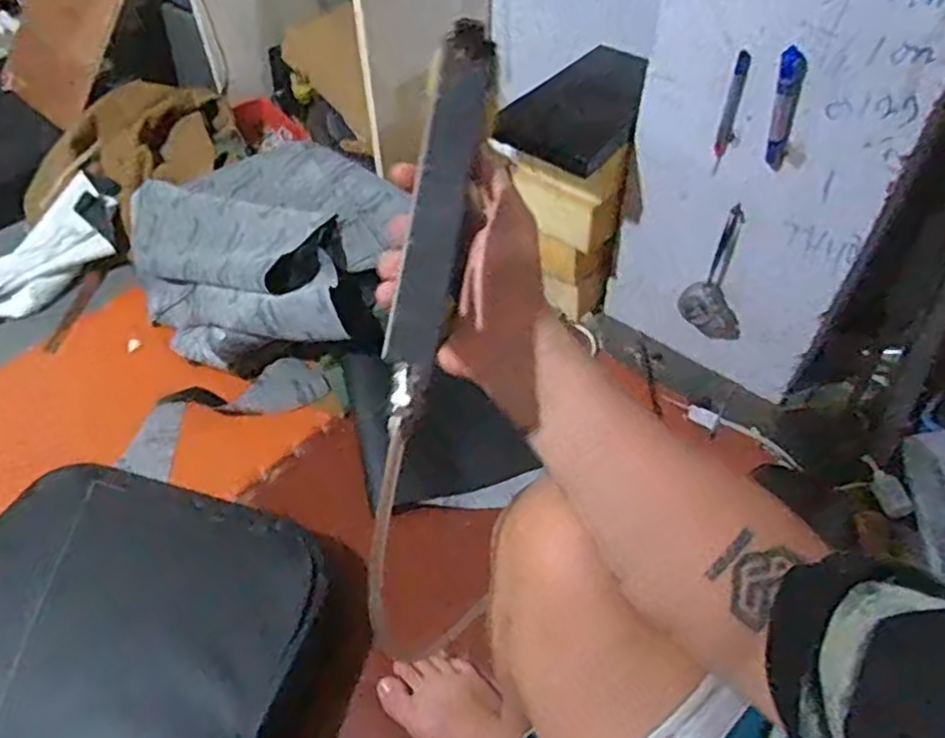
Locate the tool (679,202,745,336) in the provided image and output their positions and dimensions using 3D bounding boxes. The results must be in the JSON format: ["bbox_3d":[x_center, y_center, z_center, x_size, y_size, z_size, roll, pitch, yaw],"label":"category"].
[{"bbox_3d":[0.349,-0.120,0.999,0.091,0.201,0.041,31,56,24],"label":"tool"}]

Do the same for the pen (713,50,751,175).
[{"bbox_3d":[0.313,-0.310,0.867,0.019,0.152,0.010,18,52,15],"label":"pen"}]

